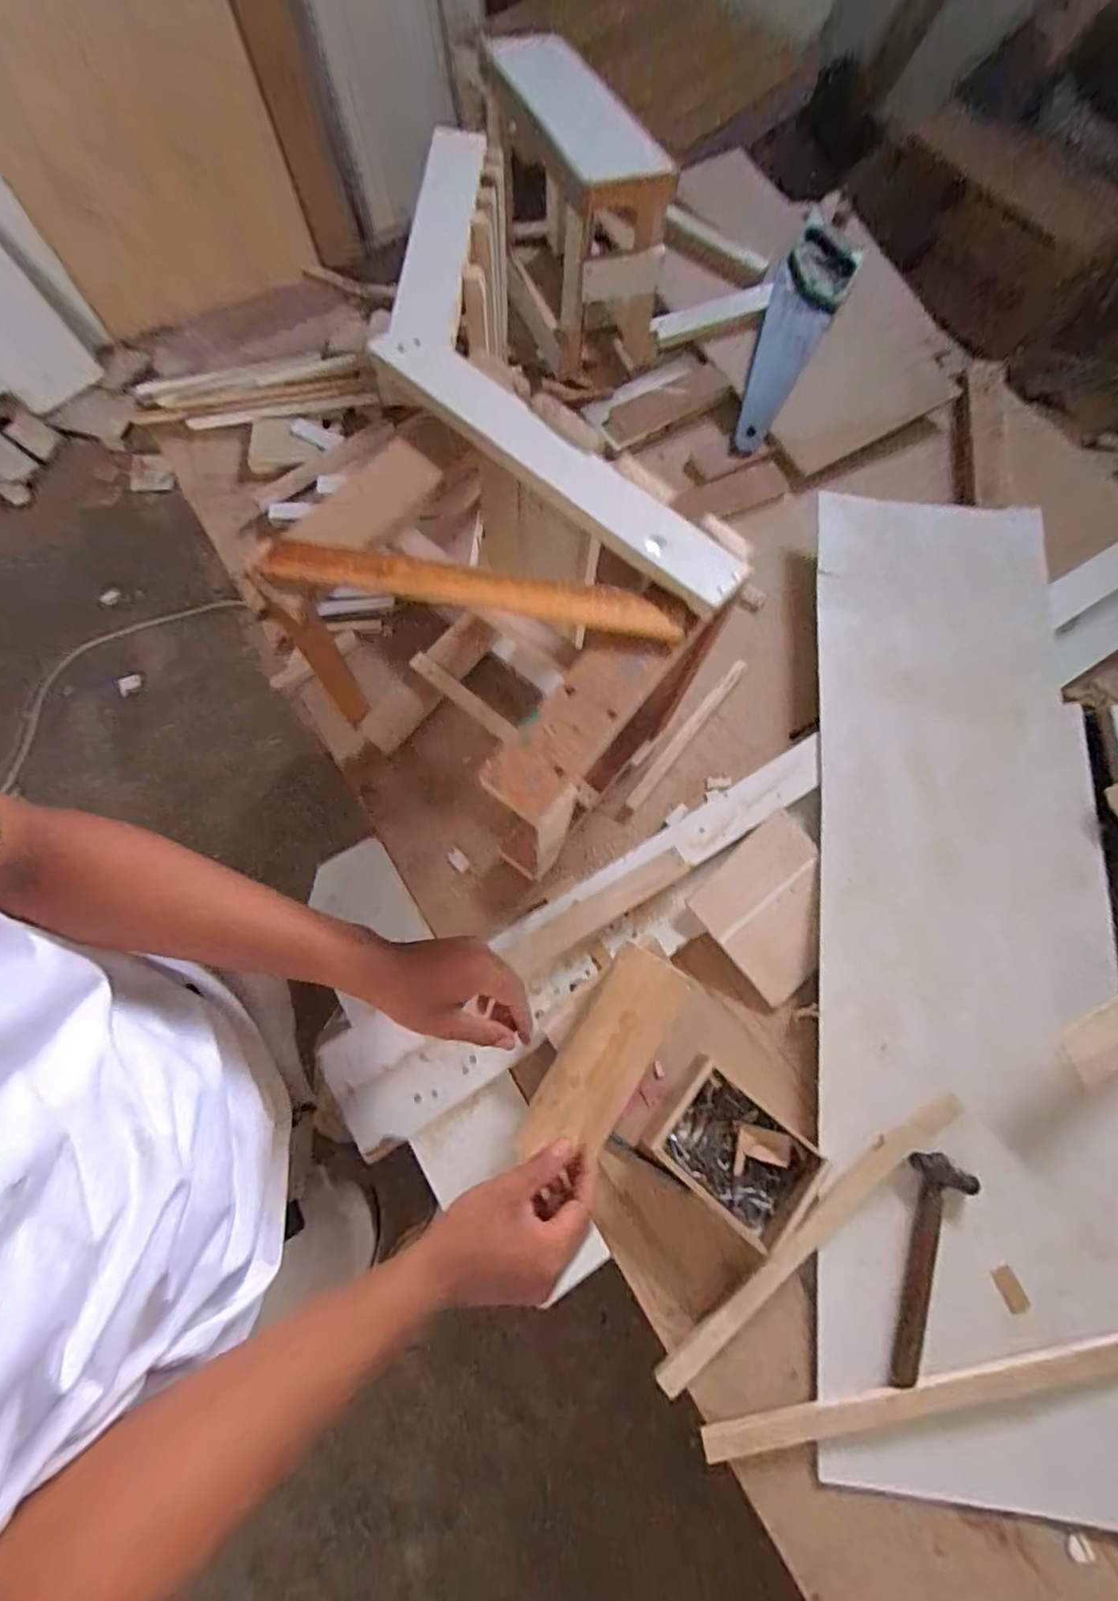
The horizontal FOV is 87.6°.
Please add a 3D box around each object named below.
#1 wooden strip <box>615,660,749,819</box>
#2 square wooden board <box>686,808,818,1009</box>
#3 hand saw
[{"bbox_3d":[0.158,-0.079,0.737,0.017,0.010,0.270,37,77,12],"label":"wooden strip"},{"bbox_3d":[0.248,0.118,0.654,0.161,0.015,0.148,-39,76,-10],"label":"square wooden board"},{"bbox_3d":[0.340,-0.707,0.880,0.104,0.019,0.386,31,84,-13],"label":"hand saw"}]

